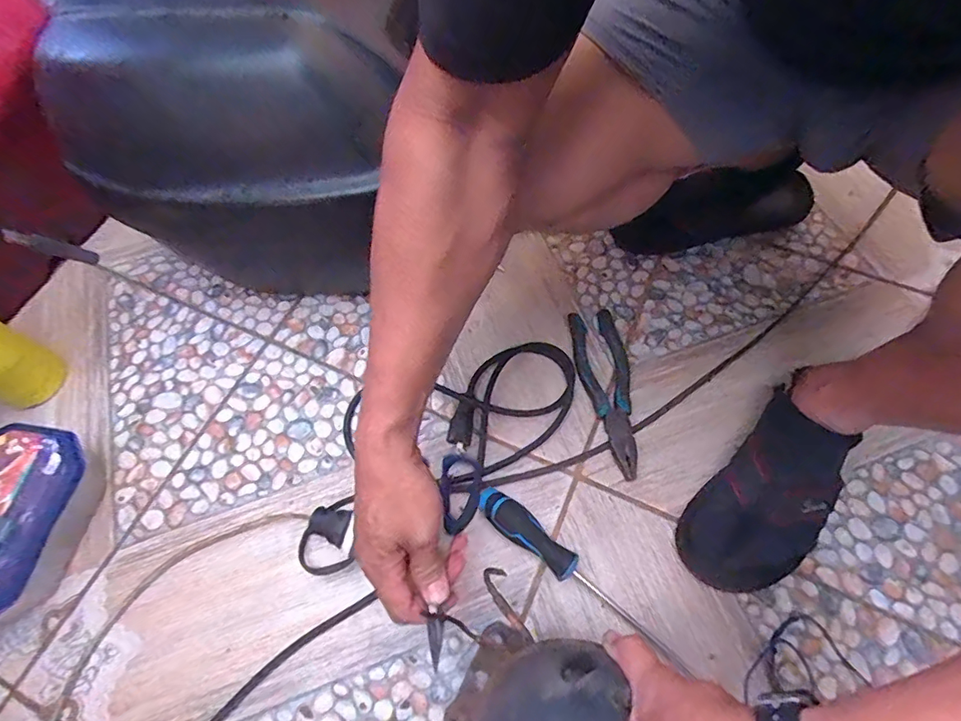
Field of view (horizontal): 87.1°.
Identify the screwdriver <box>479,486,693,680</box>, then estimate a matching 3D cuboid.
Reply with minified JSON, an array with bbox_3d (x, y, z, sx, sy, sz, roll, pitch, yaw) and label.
[{"bbox_3d":[0.085,0.204,0.485,0.218,0.030,0.032,39,71,18],"label":"screwdriver"}]

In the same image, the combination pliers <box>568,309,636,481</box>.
[{"bbox_3d":[0.148,0.030,0.573,0.059,0.015,0.201,-7,64,-2],"label":"combination pliers"}]

